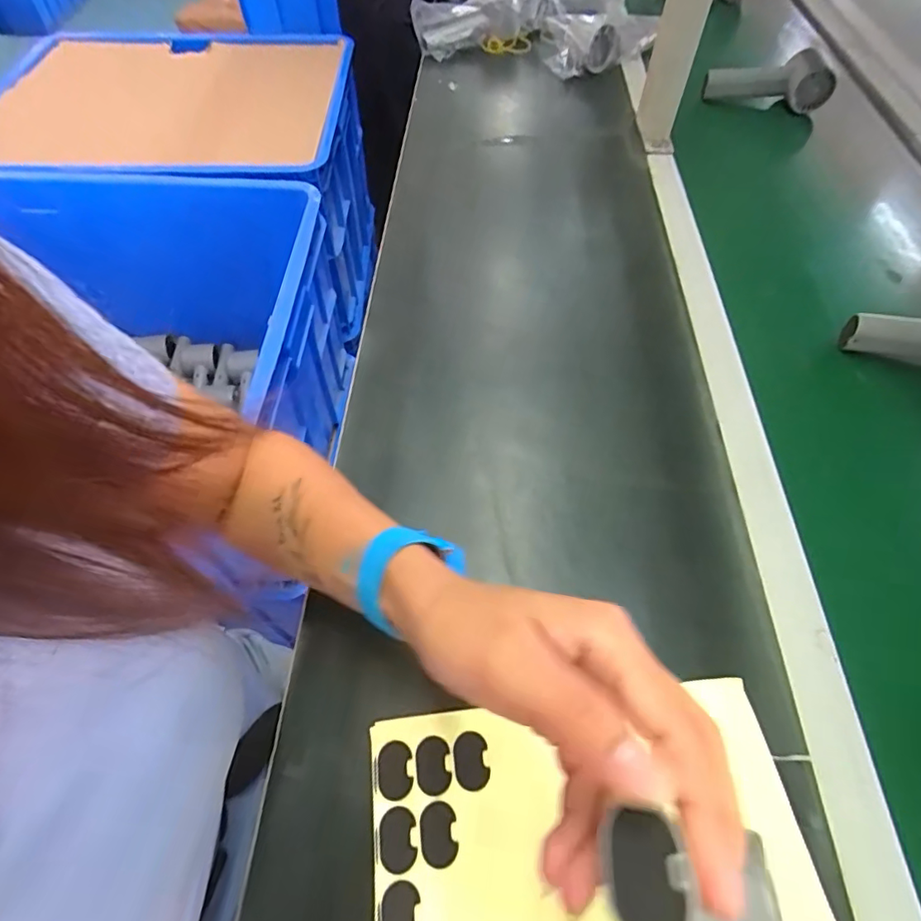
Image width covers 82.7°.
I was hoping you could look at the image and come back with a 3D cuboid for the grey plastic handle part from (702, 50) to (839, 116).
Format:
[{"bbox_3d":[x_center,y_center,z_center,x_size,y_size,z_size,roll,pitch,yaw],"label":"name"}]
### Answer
[{"bbox_3d":[0.425,-0.515,0.718,0.172,0.058,0.049,2,57,1],"label":"grey plastic handle part"}]

